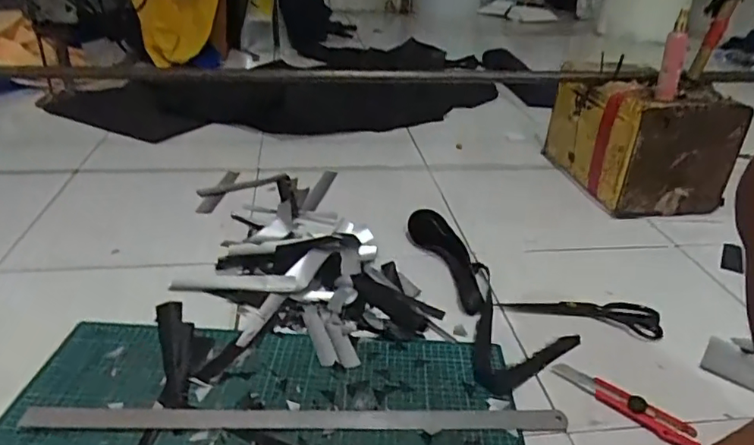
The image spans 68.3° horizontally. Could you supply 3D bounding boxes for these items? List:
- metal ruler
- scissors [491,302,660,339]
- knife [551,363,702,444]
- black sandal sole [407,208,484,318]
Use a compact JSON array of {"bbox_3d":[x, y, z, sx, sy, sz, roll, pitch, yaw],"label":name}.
[{"bbox_3d":[-0.090,0.231,0.650,0.617,0.006,0.034,1,28,-2],"label":"metal ruler"},{"bbox_3d":[0.309,0.128,0.851,0.230,0.017,0.076,10,30,13],"label":"scissors"},{"bbox_3d":[0.304,0.219,0.689,0.035,0.017,0.173,-22,37,-37],"label":"knife"},{"bbox_3d":[0.130,0.057,0.940,0.078,0.039,0.265,-7,30,-16],"label":"black sandal sole"}]

